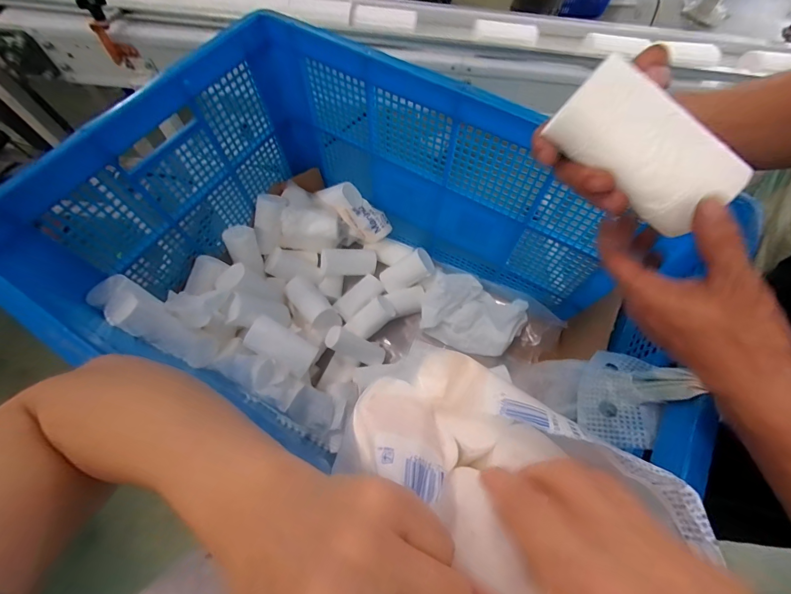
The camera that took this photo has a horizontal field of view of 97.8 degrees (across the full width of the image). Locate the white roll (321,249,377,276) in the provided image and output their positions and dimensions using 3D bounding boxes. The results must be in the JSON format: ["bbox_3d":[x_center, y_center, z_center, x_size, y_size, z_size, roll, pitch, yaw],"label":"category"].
[{"bbox_3d":[-0.120,-0.090,0.898,0.141,0.049,0.058,-2,64,-18],"label":"white roll"}]

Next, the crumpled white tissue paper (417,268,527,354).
[{"bbox_3d":[0.180,0.037,0.828,0.229,0.103,0.166,14,66,7],"label":"crumpled white tissue paper"}]

